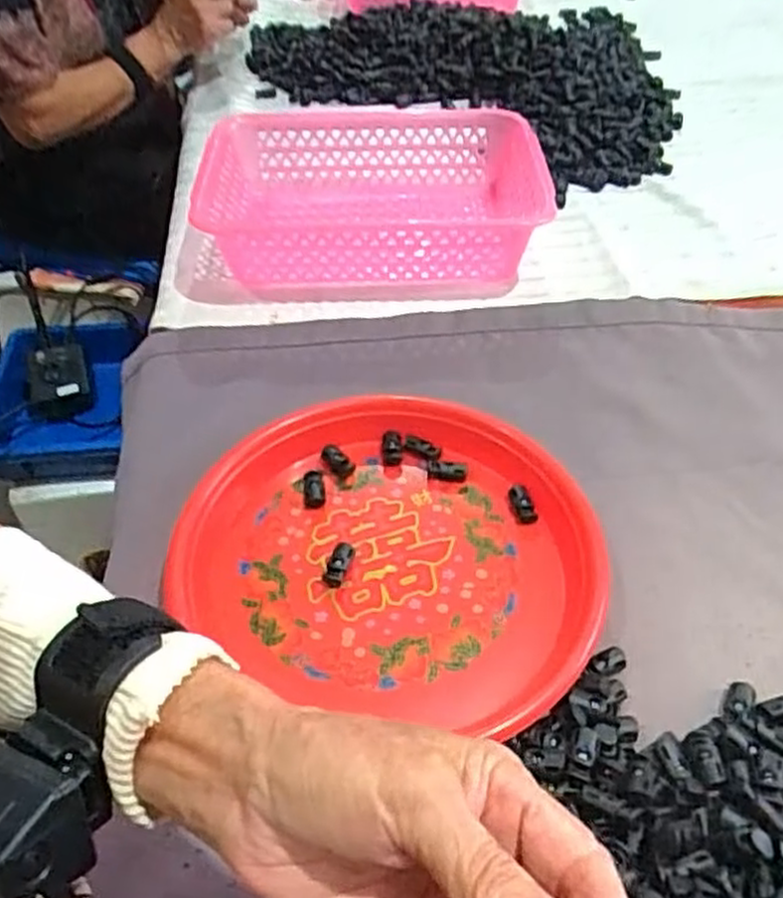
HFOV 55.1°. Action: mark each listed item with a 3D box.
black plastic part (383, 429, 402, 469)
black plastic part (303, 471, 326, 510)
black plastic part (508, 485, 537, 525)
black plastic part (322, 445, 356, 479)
[{"bbox_3d":[0.000,0.001,0.536,0.014,0.006,0.029,0,59,0],"label":"black plastic part"},{"bbox_3d":[-0.052,0.027,0.510,0.015,0.006,0.030,-4,47,-3],"label":"black plastic part"},{"bbox_3d":[0.087,0.036,0.498,0.014,0.010,0.026,-10,48,-9],"label":"black plastic part"},{"bbox_3d":[-0.038,0.009,0.528,0.015,0.006,0.030,-28,53,-23],"label":"black plastic part"}]

